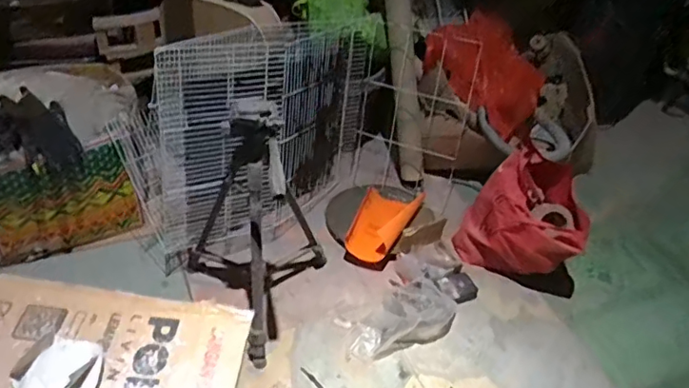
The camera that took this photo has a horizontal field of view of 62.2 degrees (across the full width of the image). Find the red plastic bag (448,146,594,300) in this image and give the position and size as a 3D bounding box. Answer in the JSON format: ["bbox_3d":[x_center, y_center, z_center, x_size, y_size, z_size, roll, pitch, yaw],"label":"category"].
[{"bbox_3d":[0.451,0.082,1.396,0.296,0.300,0.159,32,47,25],"label":"red plastic bag"}]

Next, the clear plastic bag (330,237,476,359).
[{"bbox_3d":[0.158,0.240,1.322,0.361,0.110,0.196,-30,54,-34],"label":"clear plastic bag"}]

